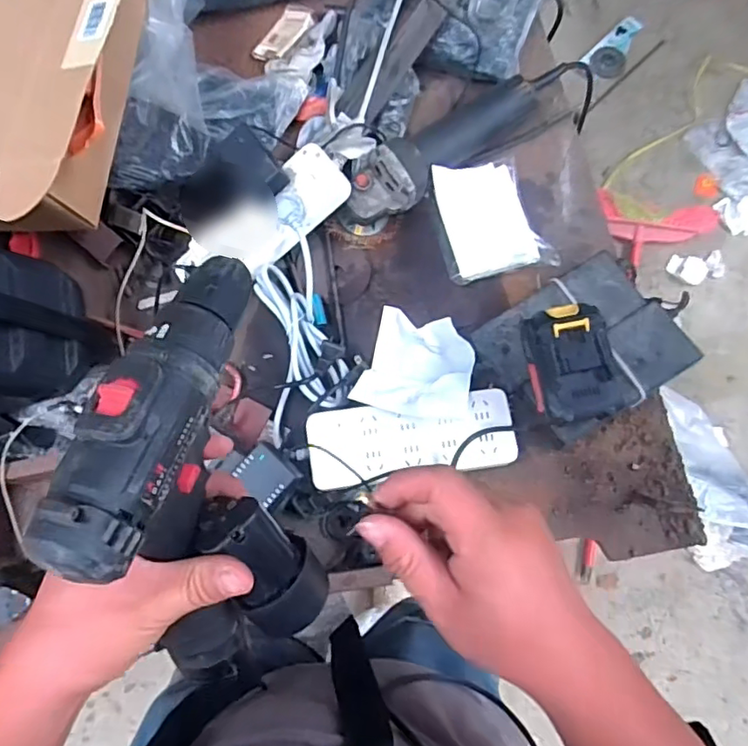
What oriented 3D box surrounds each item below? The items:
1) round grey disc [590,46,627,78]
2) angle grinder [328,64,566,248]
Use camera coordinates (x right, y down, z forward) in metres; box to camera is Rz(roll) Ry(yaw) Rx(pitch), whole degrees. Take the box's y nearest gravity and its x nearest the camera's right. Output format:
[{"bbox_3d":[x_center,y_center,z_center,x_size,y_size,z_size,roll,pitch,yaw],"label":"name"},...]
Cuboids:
[{"bbox_3d":[0.602,-0.796,1.472,0.077,0.026,0.078,-1,78,5],"label":"round grey disc"},{"bbox_3d":[0.086,-0.281,0.696,0.335,0.081,0.084,-42,78,-5],"label":"angle grinder"}]

